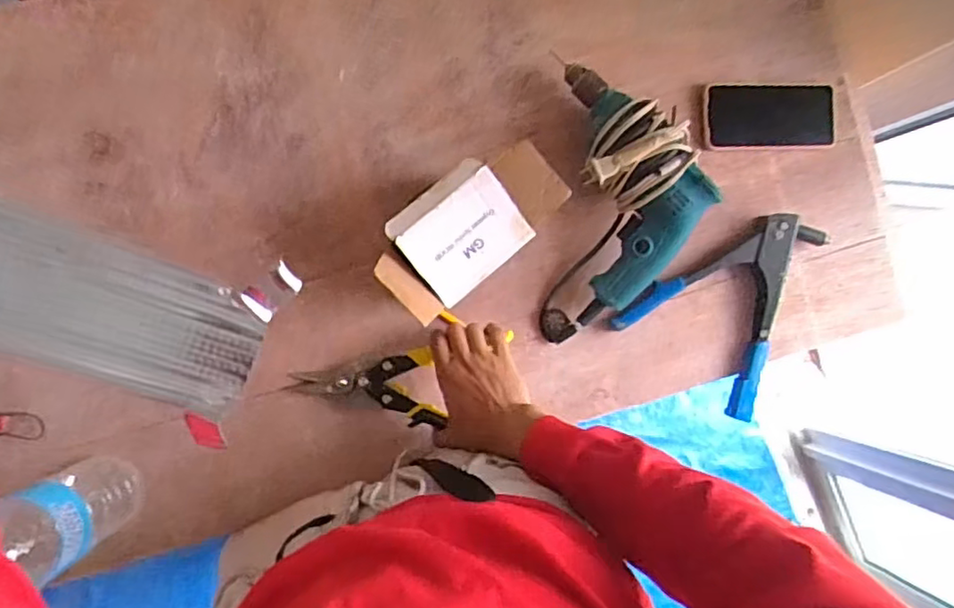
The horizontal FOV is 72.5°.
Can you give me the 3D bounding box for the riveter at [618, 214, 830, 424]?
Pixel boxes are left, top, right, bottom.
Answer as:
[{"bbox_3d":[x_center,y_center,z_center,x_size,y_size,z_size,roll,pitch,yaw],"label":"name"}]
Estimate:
[{"bbox_3d":[0.300,-0.015,0.751,0.204,0.044,0.230,35,86,-5],"label":"riveter"}]

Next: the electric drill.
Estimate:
[{"bbox_3d":[0.165,-0.108,0.706,0.162,0.097,0.300,3,89,-7],"label":"electric drill"}]

